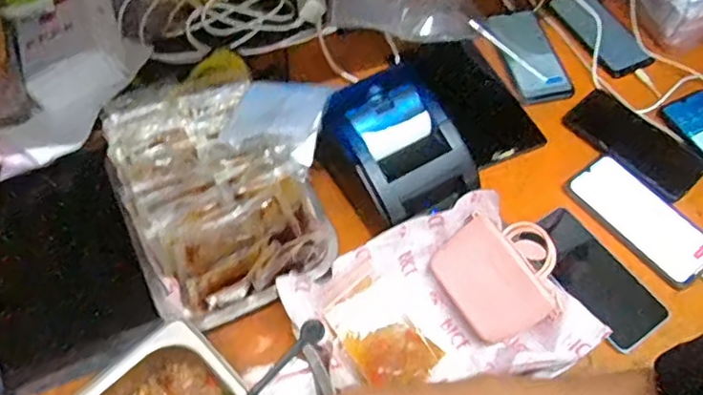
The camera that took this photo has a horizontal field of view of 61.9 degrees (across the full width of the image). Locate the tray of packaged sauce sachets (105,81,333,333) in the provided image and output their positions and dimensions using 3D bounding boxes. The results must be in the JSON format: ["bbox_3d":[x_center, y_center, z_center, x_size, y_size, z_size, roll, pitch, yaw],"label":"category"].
[{"bbox_3d":[-0.152,-0.016,0.620,0.188,0.069,0.282,-26,62,-17],"label":"tray of packaged sauce sachets"}]

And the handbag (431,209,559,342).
[{"bbox_3d":[0.156,0.077,0.603,0.113,0.045,0.119,-39,67,3],"label":"handbag"}]

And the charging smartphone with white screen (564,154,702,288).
[{"bbox_3d":[0.337,0.021,0.677,0.083,0.010,0.167,-35,65,-21],"label":"charging smartphone with white screen"}]

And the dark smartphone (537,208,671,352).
[{"bbox_3d":[0.266,0.083,0.637,0.075,0.012,0.158,-28,63,-18],"label":"dark smartphone"}]

